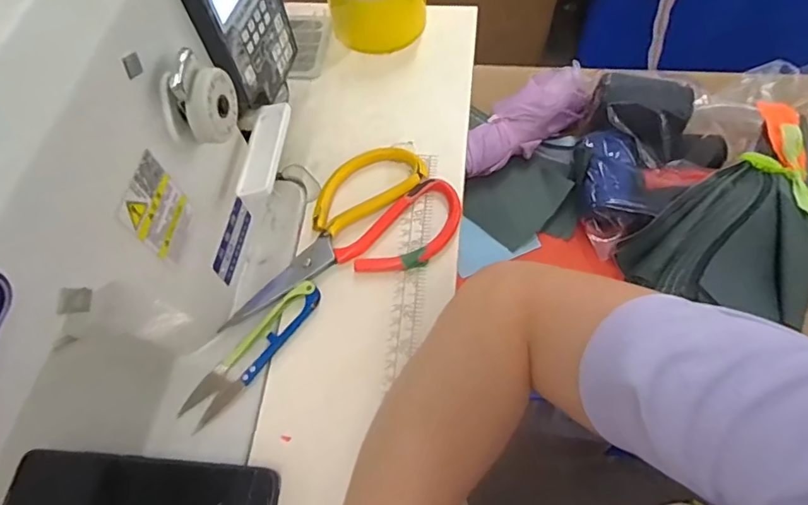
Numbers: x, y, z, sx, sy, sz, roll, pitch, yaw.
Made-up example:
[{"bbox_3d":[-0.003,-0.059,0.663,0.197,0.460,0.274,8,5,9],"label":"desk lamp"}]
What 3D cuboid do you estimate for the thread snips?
[{"bbox_3d":[-0.103,0.067,0.349,0.026,0.014,0.118,36,70,19],"label":"thread snips"}]

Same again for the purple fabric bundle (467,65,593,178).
[{"bbox_3d":[0.154,-0.176,0.666,0.199,0.055,0.081,-33,66,-13],"label":"purple fabric bundle"}]

